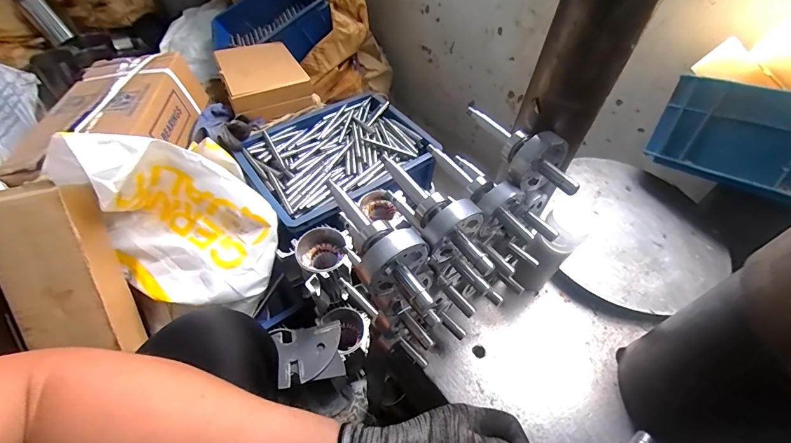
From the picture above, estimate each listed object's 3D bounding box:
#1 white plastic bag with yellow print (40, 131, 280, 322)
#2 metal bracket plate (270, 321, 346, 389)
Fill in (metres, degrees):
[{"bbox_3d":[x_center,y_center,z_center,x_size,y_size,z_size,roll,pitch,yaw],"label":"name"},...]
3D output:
[{"bbox_3d":[-0.394,-0.007,0.638,0.327,0.249,0.194,11,51,4],"label":"white plastic bag with yellow print"},{"bbox_3d":[-0.160,0.244,0.692,0.121,0.019,0.097,-7,52,-10],"label":"metal bracket plate"}]

